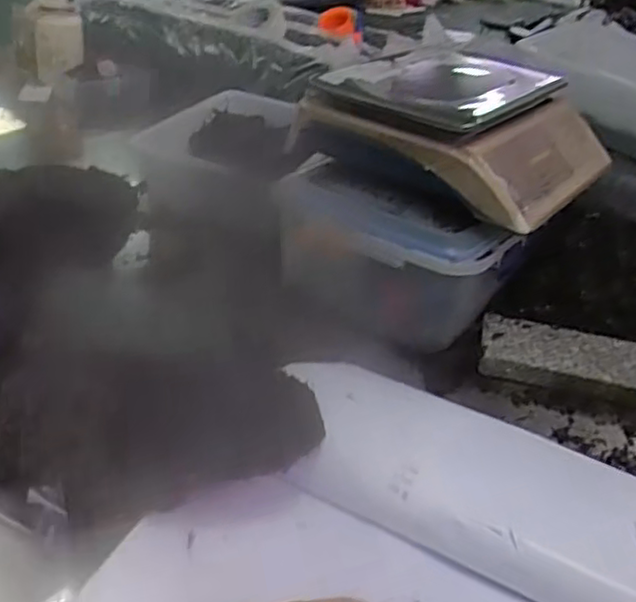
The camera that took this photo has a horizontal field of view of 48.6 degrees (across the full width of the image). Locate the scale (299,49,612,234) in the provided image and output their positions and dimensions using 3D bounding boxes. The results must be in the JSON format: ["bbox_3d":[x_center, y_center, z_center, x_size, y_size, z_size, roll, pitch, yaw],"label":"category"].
[{"bbox_3d":[0.202,-0.239,0.936,0.316,0.104,0.333,28,37,28],"label":"scale"}]

